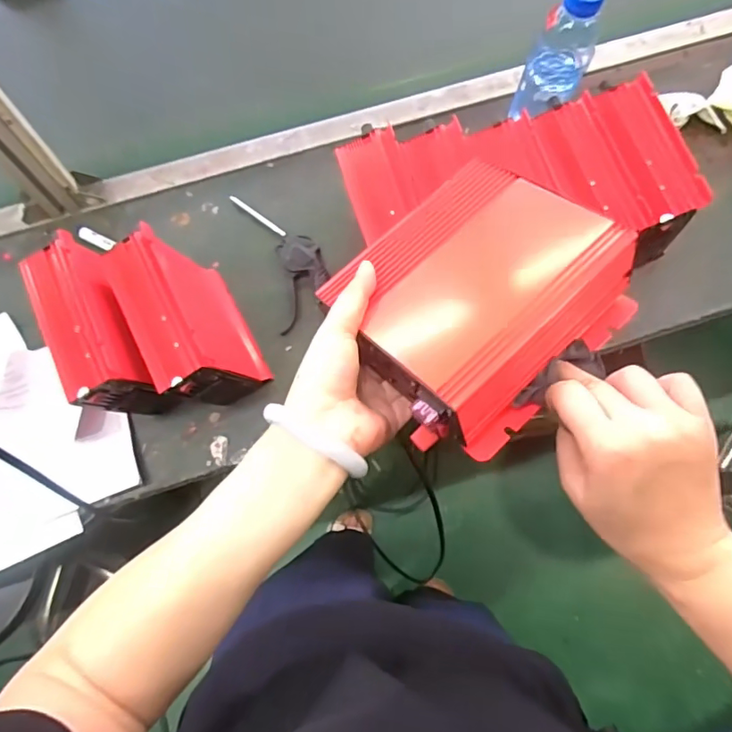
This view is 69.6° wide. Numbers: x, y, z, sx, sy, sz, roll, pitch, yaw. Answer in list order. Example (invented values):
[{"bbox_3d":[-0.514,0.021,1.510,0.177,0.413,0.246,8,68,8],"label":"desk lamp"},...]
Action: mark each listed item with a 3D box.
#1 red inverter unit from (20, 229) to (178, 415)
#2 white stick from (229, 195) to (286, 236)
[{"bbox_3d":[-0.291,-0.031,0.599,0.080,0.148,0.180,-25,76,-6],"label":"red inverter unit"},{"bbox_3d":[-0.145,-0.202,0.707,0.098,0.007,0.008,38,79,10],"label":"white stick"}]

